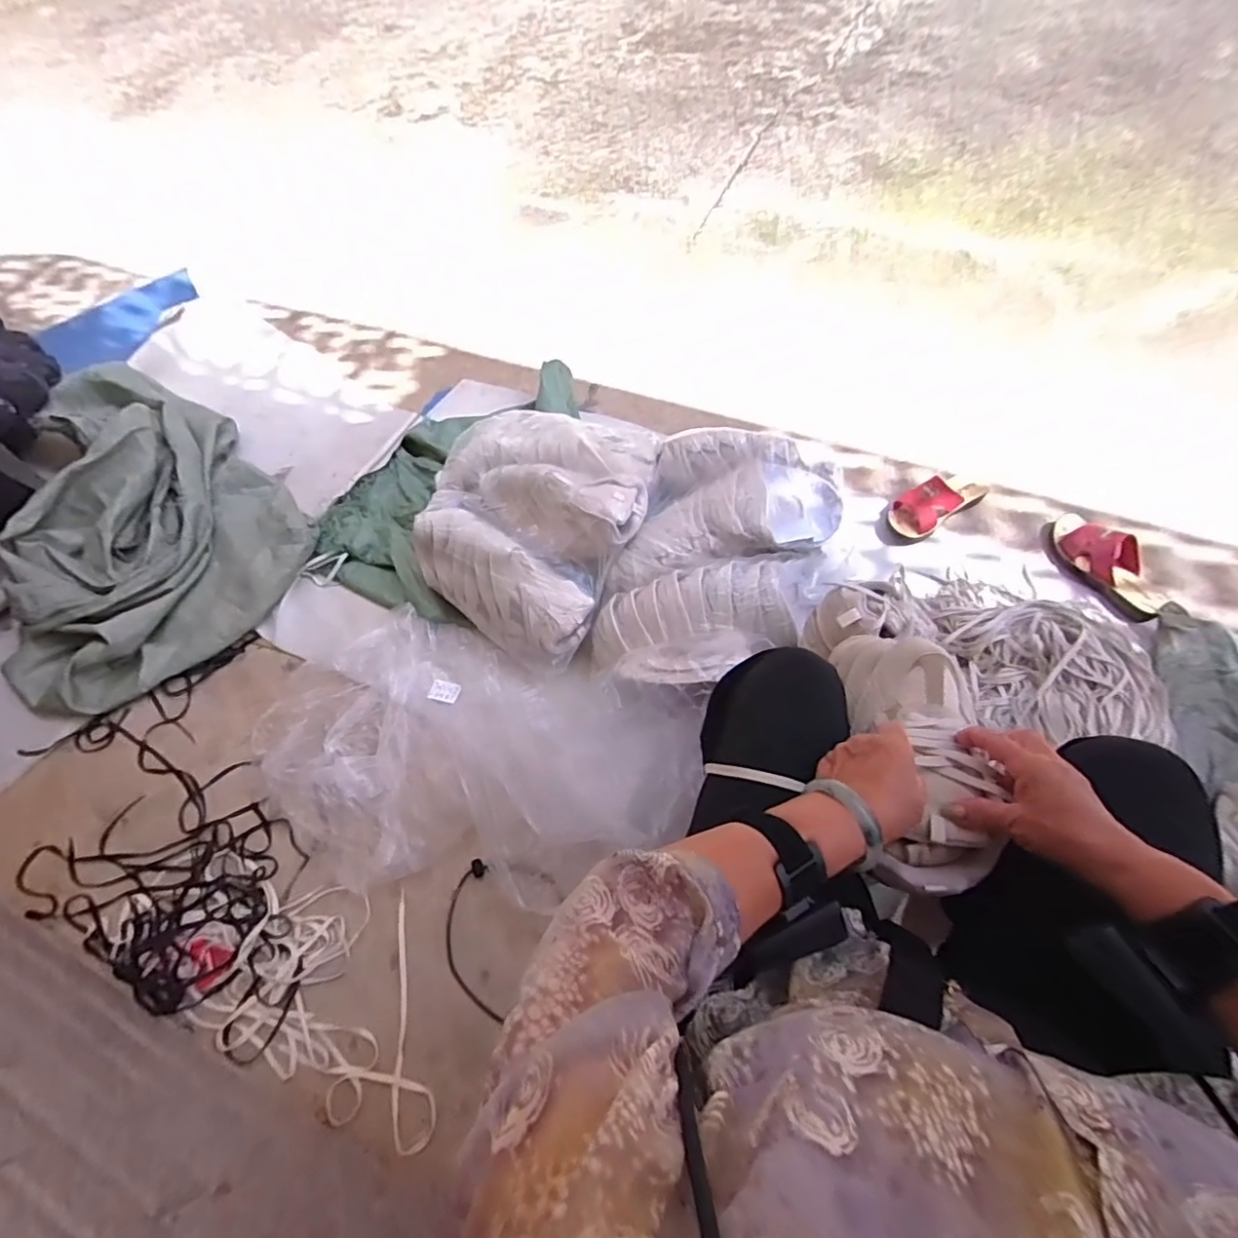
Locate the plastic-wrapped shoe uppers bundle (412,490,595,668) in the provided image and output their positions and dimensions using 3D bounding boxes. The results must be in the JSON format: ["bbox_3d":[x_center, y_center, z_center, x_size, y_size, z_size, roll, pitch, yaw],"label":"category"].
[{"bbox_3d":[-0.201,-0.069,0.998,0.354,0.112,0.150,40,68,9],"label":"plastic-wrapped shoe uppers bundle"}]

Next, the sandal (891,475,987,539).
[{"bbox_3d":[0.617,-0.222,1.139,0.208,0.079,0.084,-22,61,-11],"label":"sandal"}]

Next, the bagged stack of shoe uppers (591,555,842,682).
[{"bbox_3d":[0.170,0.007,0.947,0.414,0.118,0.204,-18,64,-3],"label":"bagged stack of shoe uppers"}]

